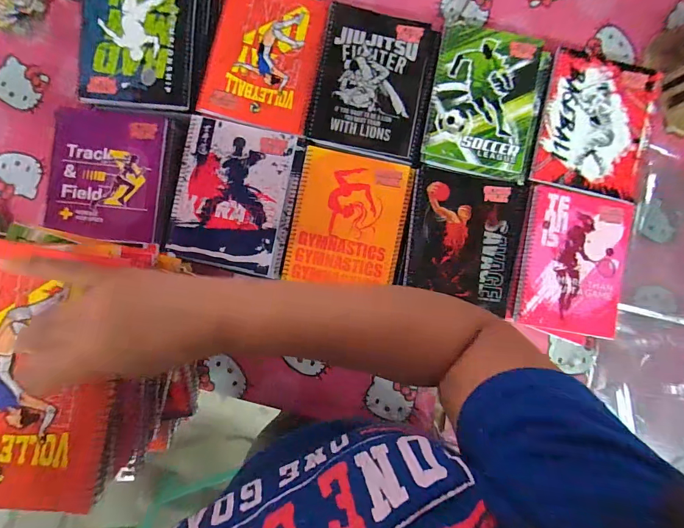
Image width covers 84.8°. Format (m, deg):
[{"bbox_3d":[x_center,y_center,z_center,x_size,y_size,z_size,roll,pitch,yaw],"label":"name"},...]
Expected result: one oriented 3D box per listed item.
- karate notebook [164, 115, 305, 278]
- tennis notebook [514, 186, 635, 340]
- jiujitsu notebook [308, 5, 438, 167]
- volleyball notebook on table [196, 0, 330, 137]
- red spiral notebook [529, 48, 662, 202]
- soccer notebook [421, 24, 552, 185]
[{"bbox_3d":[-0.149,-0.096,0.530,0.163,0.008,0.201,11,89,-1],"label":"karate notebook"},{"bbox_3d":[0.336,-0.003,0.540,0.153,0.012,0.198,11,89,-1],"label":"tennis notebook"},{"bbox_3d":[0.047,-0.259,0.534,0.163,0.008,0.196,11,89,-1],"label":"jiujitsu notebook"},{"bbox_3d":[-0.109,-0.297,0.538,0.151,0.011,0.201,13,89,-1],"label":"volleyball notebook on table"},{"bbox_3d":[0.374,-0.204,0.546,0.158,0.006,0.192,12,89,-1],"label":"red spiral notebook"},{"bbox_3d":[0.209,-0.234,0.542,0.158,0.006,0.207,12,89,-1],"label":"soccer notebook"}]

